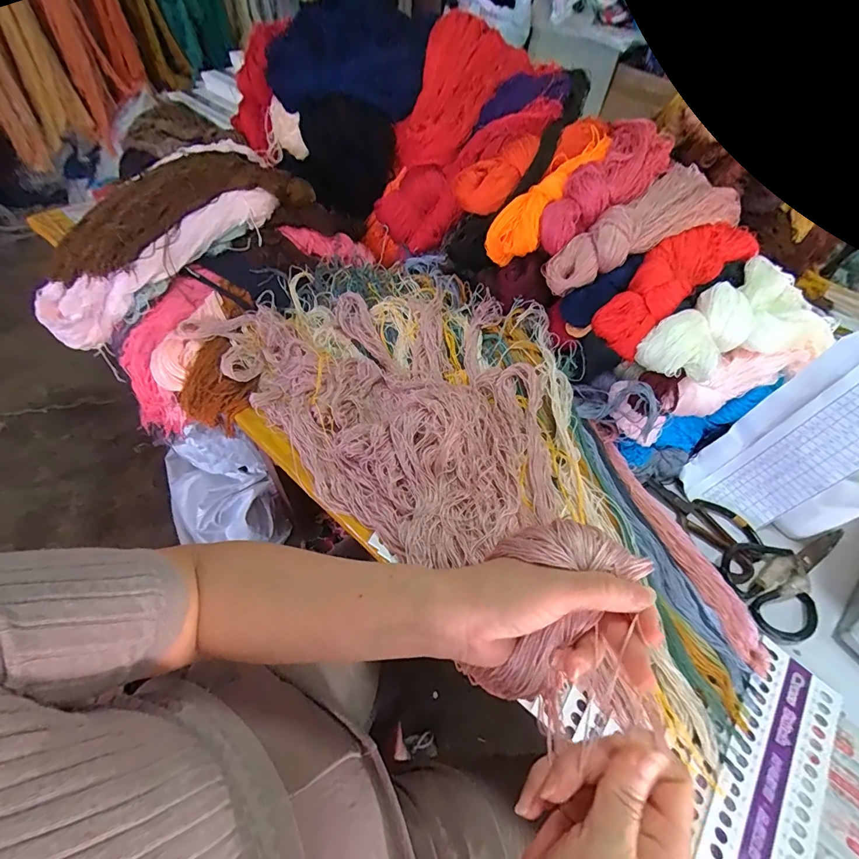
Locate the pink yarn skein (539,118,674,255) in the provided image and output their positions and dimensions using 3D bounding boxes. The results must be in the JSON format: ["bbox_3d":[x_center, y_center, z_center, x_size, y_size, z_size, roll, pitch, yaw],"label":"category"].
[{"bbox_3d":[0.239,-0.347,0.580,0.109,0.054,0.276,37,72,20],"label":"pink yarn skein"}]

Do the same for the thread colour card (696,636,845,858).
[{"bbox_3d":[0.324,0.322,0.395,0.085,0.005,0.237,39,57,17],"label":"thread colour card"}]

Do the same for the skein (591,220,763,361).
[{"bbox_3d":[0.342,-0.209,0.578,0.308,0.079,0.076,-32,62,-26],"label":"skein"}]

